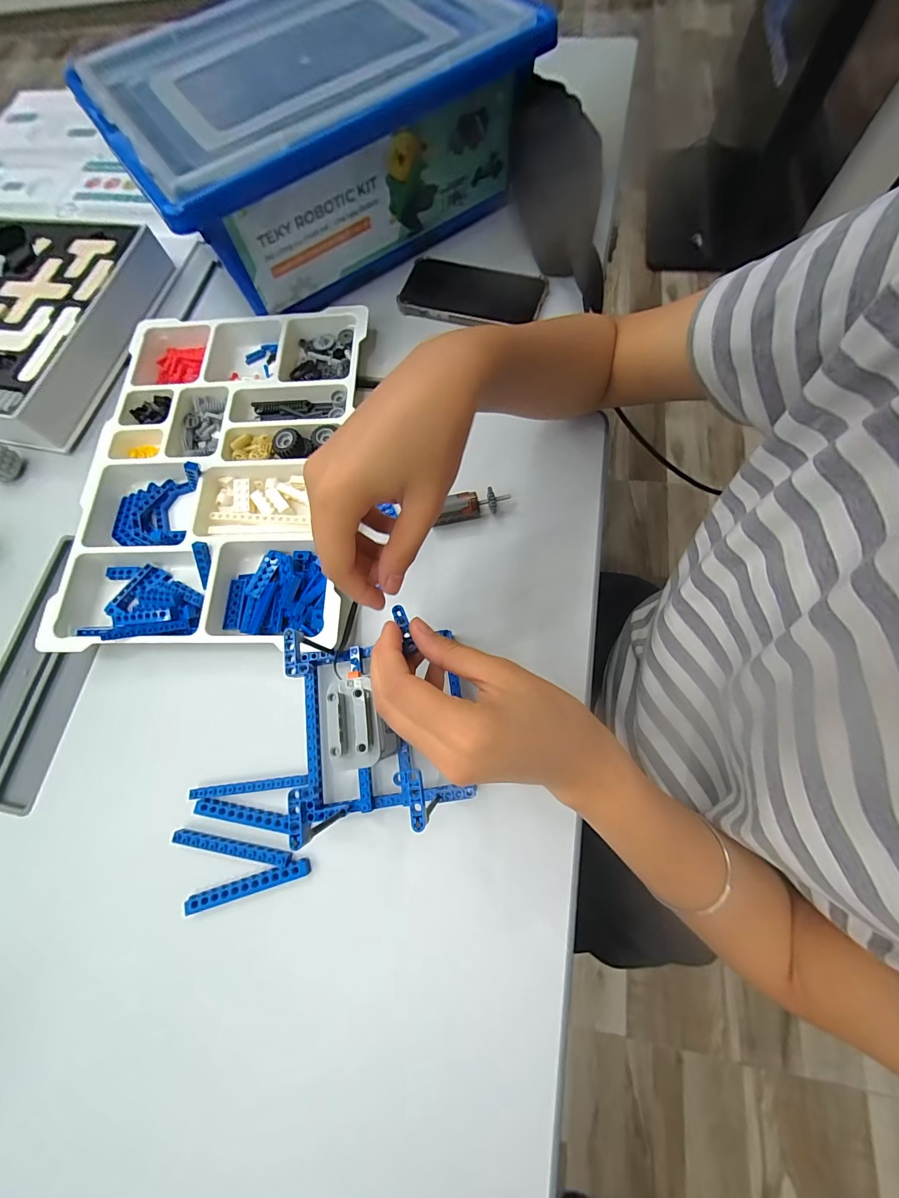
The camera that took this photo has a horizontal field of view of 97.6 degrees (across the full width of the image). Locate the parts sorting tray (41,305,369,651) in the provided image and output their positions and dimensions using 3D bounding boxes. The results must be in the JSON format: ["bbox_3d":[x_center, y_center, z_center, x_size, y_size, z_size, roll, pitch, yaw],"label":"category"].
[{"bbox_3d":[-0.225,-0.133,0.400,0.262,0.035,0.371,0,73,5],"label":"parts sorting tray"}]

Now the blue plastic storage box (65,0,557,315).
[{"bbox_3d":[-0.145,-0.506,0.434,0.385,0.149,0.270,-33,73,-5],"label":"blue plastic storage box"}]

